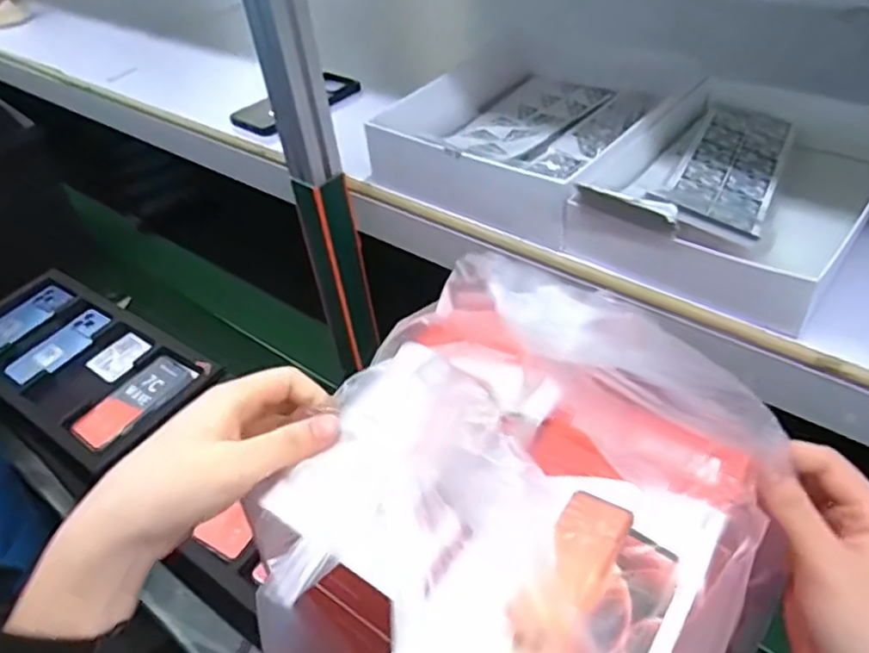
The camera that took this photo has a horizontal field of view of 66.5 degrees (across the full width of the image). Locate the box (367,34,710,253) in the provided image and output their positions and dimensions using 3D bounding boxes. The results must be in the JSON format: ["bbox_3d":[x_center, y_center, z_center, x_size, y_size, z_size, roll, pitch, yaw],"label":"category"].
[{"bbox_3d":[0.112,-0.219,0.699,0.235,0.070,0.311,22,52,26],"label":"box"}]

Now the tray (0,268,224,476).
[{"bbox_3d":[-0.596,0.044,1.063,0.463,0.040,0.236,24,53,28],"label":"tray"}]

